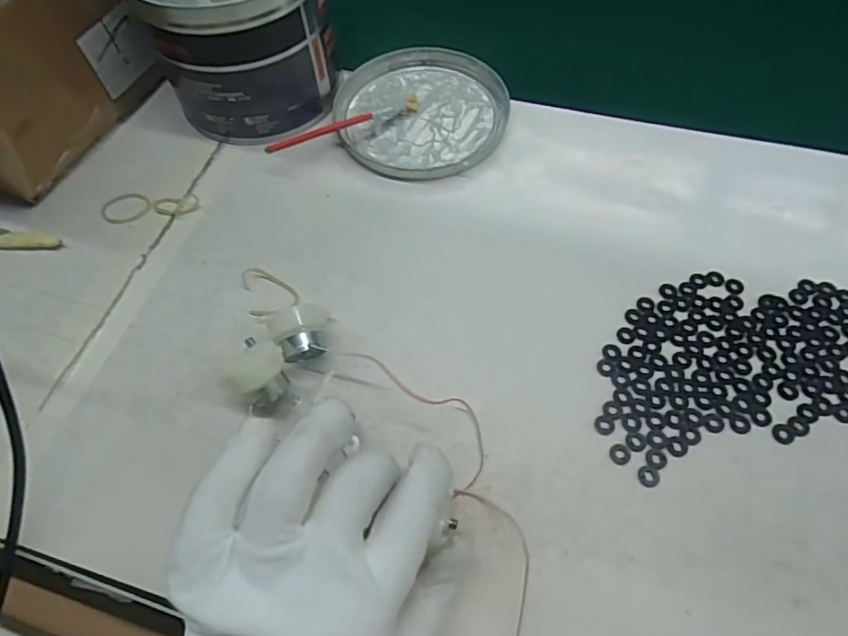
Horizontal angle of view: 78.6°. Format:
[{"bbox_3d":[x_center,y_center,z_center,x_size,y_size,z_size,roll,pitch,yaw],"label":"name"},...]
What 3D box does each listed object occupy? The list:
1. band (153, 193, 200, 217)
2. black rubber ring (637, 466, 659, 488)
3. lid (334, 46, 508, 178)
[{"bbox_3d":[-0.173,-0.079,0.362,0.032,0.004,0.019,-15,61,-6],"label":"band"},{"bbox_3d":[0.114,0.080,0.262,0.011,0.004,0.010,10,62,8],"label":"black rubber ring"},{"bbox_3d":[-0.004,-0.162,0.400,0.132,0.014,0.126,-1,61,2],"label":"lid"}]

